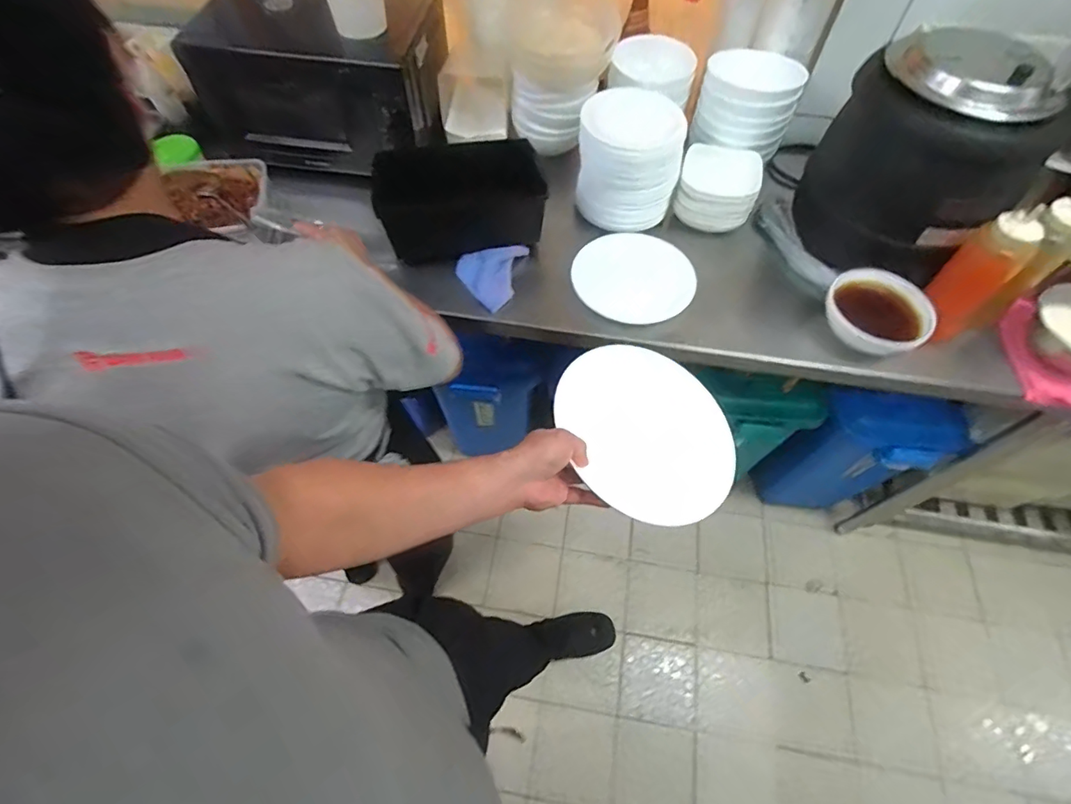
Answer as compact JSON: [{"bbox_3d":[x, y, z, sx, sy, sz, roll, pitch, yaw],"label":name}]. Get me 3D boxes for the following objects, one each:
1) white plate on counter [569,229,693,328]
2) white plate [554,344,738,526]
[{"bbox_3d":[0.183,-0.236,0.954,0.199,0.013,0.210,-1,74,4],"label":"white plate on counter"},{"bbox_3d":[0.157,0.032,0.683,0.246,0.018,0.249,8,60,-15],"label":"white plate"}]

